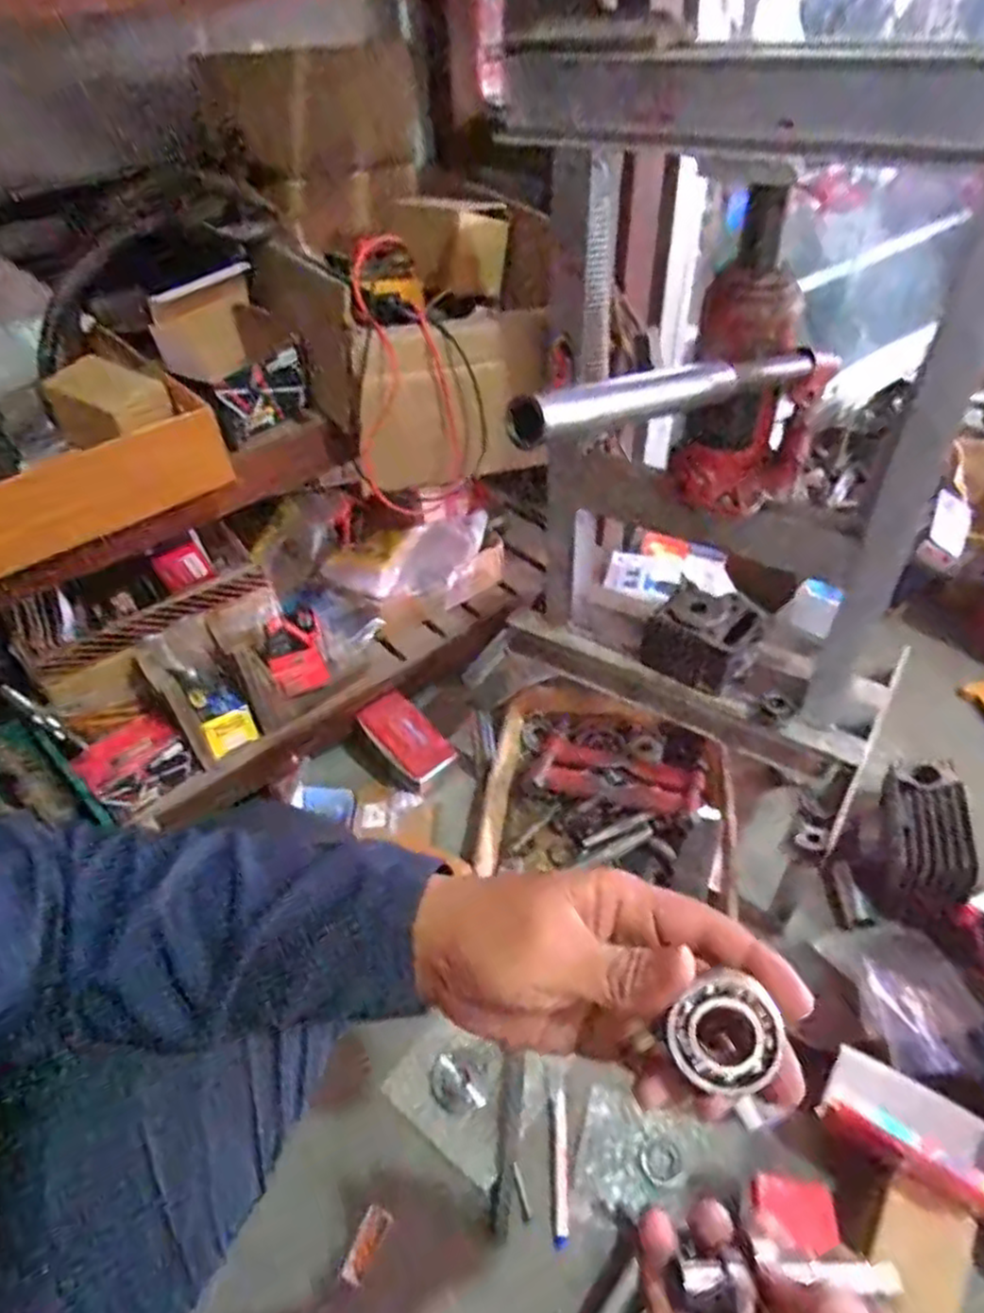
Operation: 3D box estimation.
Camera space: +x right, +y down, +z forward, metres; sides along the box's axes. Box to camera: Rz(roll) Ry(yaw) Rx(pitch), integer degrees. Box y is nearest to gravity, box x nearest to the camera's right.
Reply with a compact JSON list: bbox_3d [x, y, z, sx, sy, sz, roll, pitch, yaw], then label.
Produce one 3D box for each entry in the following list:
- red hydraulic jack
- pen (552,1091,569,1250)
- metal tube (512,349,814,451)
[{"bbox_3d":[0.212,-0.221,0.571,0.085,0.222,0.080,27,52,27],"label":"red hydraulic jack"},{"bbox_3d":[0.059,0.449,0.644,0.013,0.016,0.116,0,45,3],"label":"pen"},{"bbox_3d":[0.120,-0.164,0.441,0.024,0.021,0.326,32,41,30],"label":"metal tube"}]

